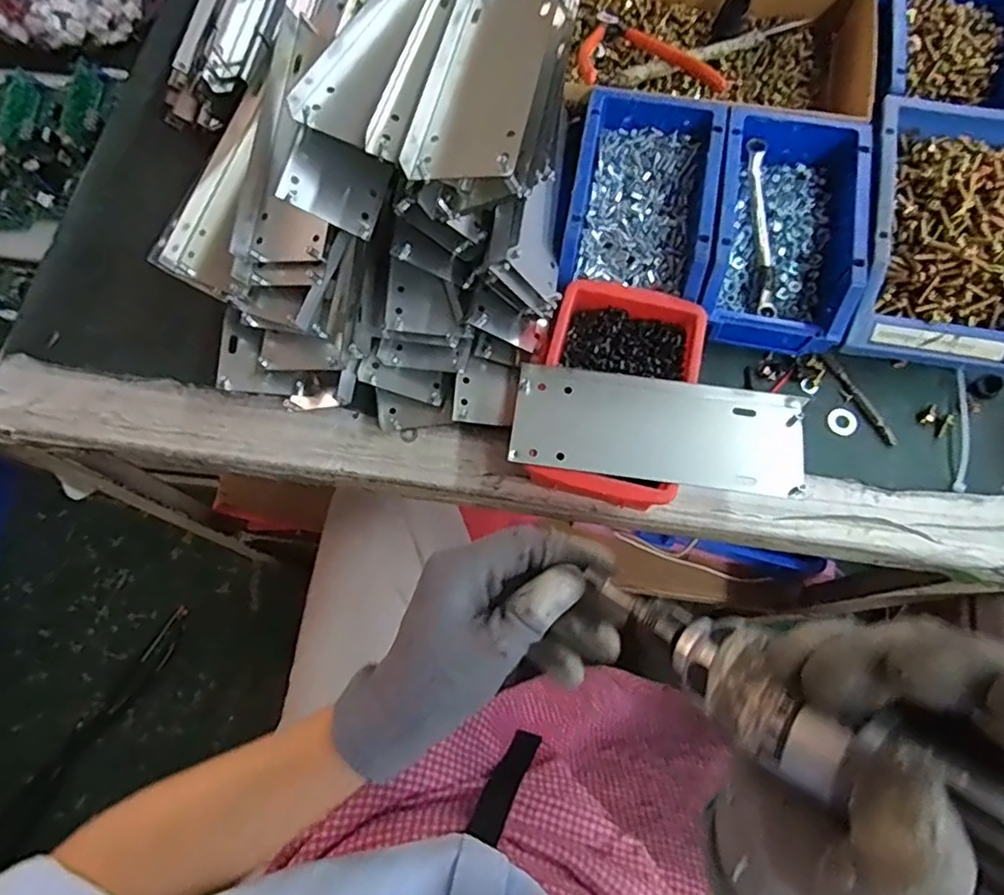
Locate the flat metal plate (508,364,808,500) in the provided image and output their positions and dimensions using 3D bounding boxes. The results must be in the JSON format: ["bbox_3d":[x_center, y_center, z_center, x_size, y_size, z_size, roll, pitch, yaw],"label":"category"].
[{"bbox_3d":[0.099,-0.011,0.390,0.178,0.006,0.067,8,70,4],"label":"flat metal plate"}]

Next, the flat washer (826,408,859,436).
[{"bbox_3d":[0.250,-0.019,0.453,0.020,0.004,0.020,-1,73,2],"label":"flat washer"}]

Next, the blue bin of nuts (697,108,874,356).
[{"bbox_3d":[0.202,-0.164,0.452,0.101,0.059,0.169,9,74,5],"label":"blue bin of nuts"}]

